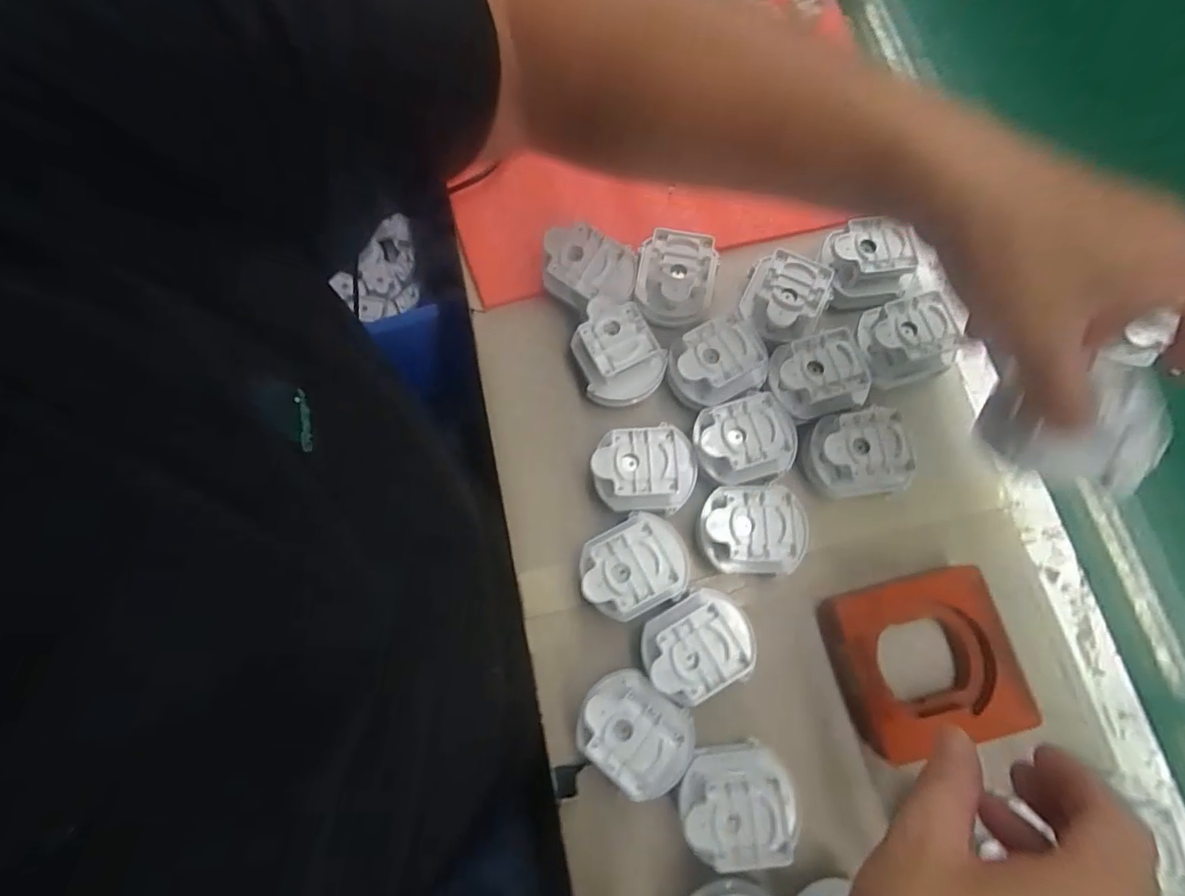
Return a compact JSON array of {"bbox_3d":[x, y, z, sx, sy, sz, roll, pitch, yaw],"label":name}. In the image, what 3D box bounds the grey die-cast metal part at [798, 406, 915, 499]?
[{"bbox_3d":[0.179,0.005,0.374,0.063,0.055,0.057,0,76,0],"label":"grey die-cast metal part"}]

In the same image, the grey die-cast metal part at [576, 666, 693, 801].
[{"bbox_3d":[0.027,0.174,0.331,0.071,0.047,0.054,37,79,9],"label":"grey die-cast metal part"}]

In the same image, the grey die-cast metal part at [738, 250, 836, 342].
[{"bbox_3d":[0.139,-0.110,0.393,0.058,0.036,0.052,33,78,8],"label":"grey die-cast metal part"}]

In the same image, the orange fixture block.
[{"bbox_3d":[0.210,0.135,0.345,0.103,0.034,0.101,-13,76,-3],"label":"orange fixture block"}]

